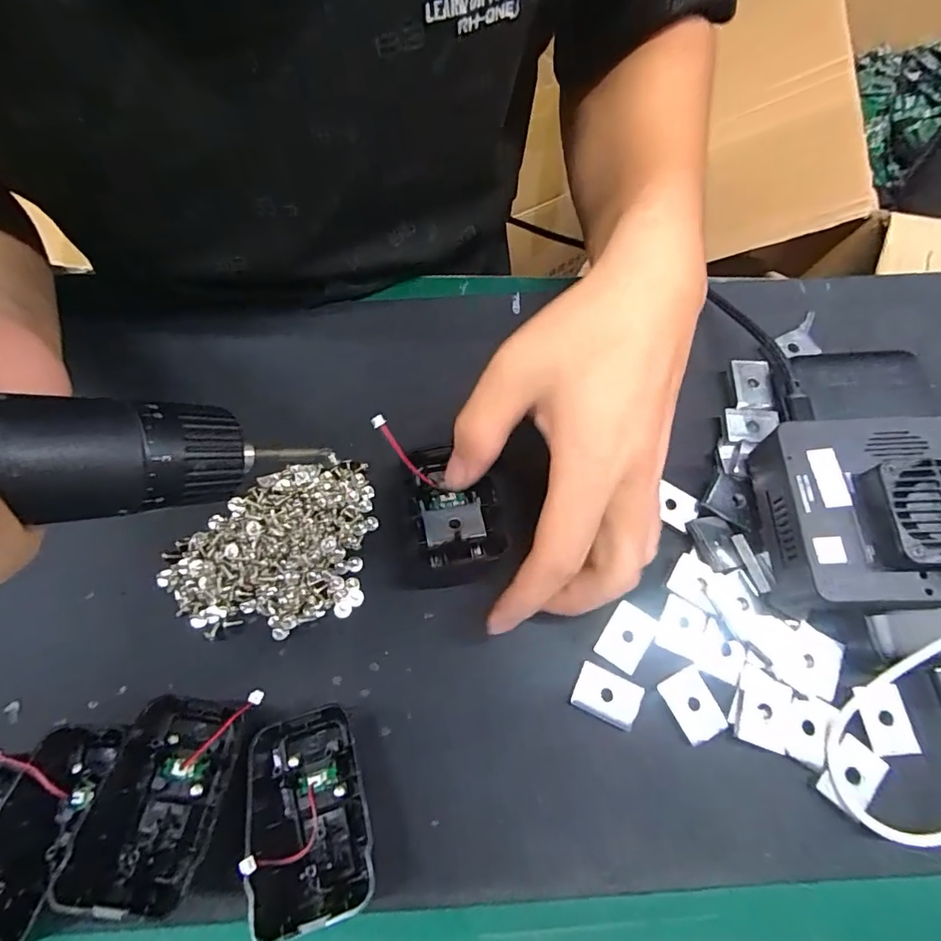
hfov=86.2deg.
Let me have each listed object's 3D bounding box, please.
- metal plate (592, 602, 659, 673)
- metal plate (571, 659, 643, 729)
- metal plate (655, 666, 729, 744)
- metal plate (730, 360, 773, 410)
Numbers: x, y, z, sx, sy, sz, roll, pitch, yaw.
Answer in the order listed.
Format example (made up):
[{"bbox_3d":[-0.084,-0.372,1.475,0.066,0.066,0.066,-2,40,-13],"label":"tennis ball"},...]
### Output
[{"bbox_3d":[0.073,0.077,0.232,0.020,0.004,0.028,31,72,12],"label":"metal plate"},{"bbox_3d":[0.061,0.100,0.224,0.028,0.004,0.020,23,70,9],"label":"metal plate"},{"bbox_3d":[0.098,0.104,0.222,0.020,0.004,0.028,-21,70,-8],"label":"metal plate"},{"bbox_3d":[0.152,-0.047,0.273,0.018,0.004,0.028,1,72,7],"label":"metal plate"}]

